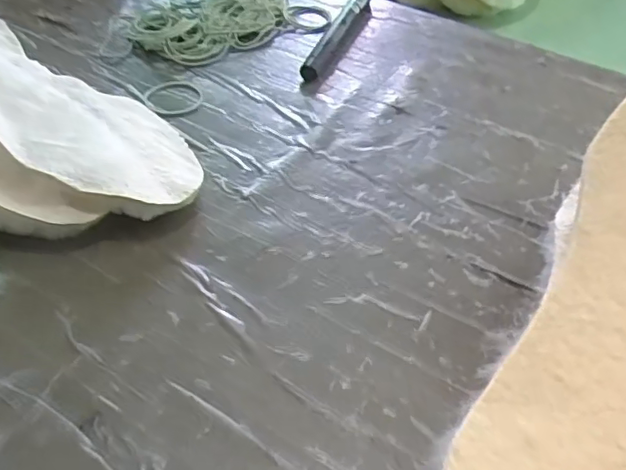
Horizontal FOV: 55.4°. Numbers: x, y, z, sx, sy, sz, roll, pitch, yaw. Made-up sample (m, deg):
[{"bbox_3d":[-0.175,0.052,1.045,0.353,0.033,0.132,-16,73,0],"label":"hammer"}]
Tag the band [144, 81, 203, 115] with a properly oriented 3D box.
[{"bbox_3d":[-0.102,-0.102,0.437,0.041,0.004,0.045,1,45,-1],"label":"band"}]

